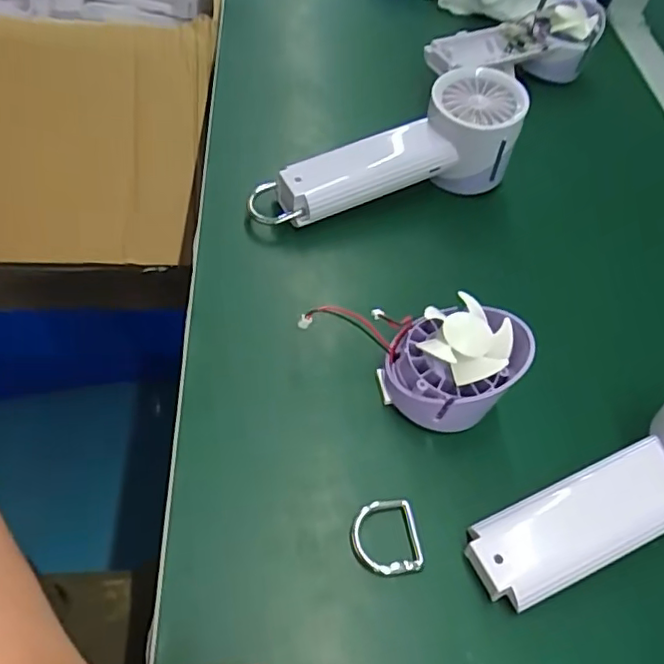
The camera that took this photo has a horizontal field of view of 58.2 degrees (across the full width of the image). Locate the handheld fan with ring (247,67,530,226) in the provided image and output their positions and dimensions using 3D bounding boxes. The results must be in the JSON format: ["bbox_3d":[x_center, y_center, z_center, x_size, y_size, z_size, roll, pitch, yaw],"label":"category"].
[{"bbox_3d":[0.035,-0.120,0.391,0.184,0.061,0.059,-15,55,-16],"label":"handheld fan with ring"}]

